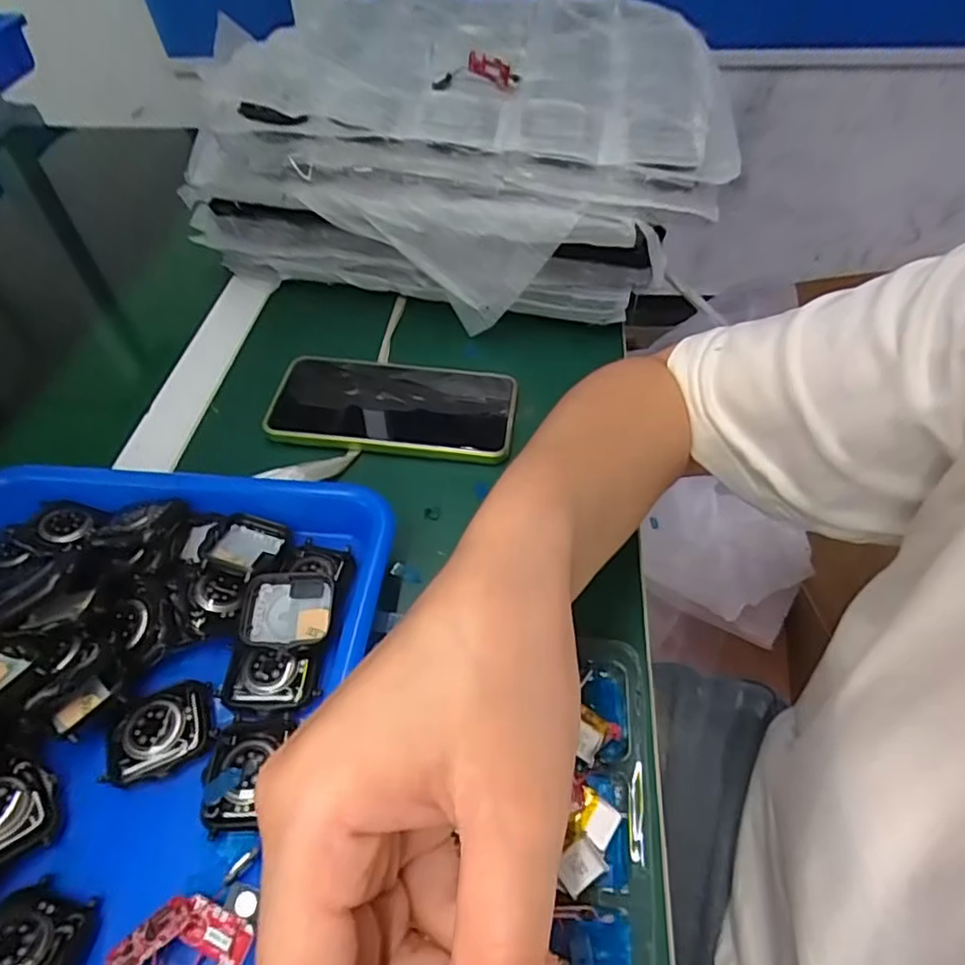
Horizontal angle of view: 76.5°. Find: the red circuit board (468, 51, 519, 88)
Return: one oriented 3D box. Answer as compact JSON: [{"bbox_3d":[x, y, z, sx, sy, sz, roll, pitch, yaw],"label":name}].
[{"bbox_3d":[0.007,-0.267,0.396,0.033,0.013,0.009,14,48,-18],"label":"red circuit board"}]

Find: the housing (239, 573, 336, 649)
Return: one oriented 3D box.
[{"bbox_3d":[-0.093,0.062,0.291,0.041,0.012,0.037,-1,51,1],"label":"housing"}]

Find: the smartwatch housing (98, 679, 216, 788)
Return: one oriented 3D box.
[{"bbox_3d":[-0.139,0.106,0.264,0.043,0.008,0.036,-18,53,-12],"label":"smartwatch housing"}]

